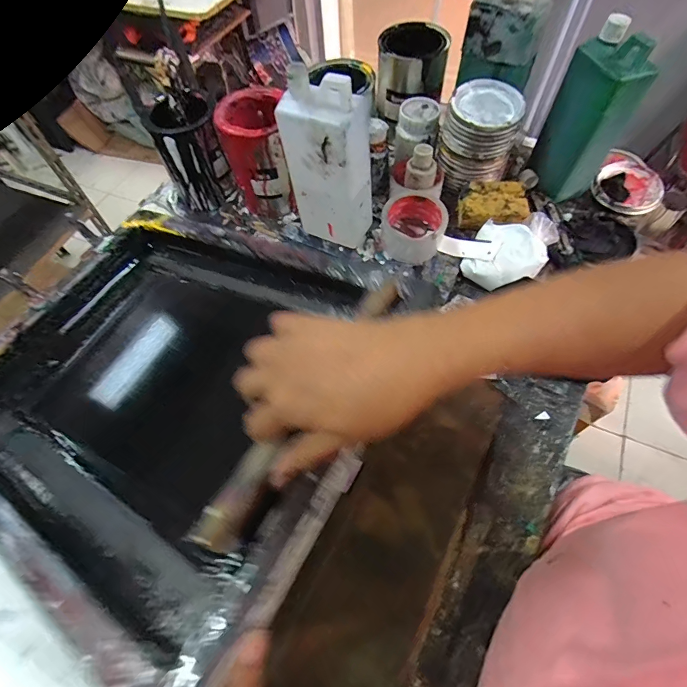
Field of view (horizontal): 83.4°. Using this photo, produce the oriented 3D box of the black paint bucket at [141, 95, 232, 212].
[{"bbox_3d":[-0.237,-0.300,0.619,0.102,0.143,0.089,-33,65,-13],"label":"black paint bucket"}]

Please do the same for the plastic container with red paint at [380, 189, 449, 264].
[{"bbox_3d":[0.099,-0.166,0.558,0.087,0.056,0.083,-1,62,3],"label":"plastic container with red paint"}]

